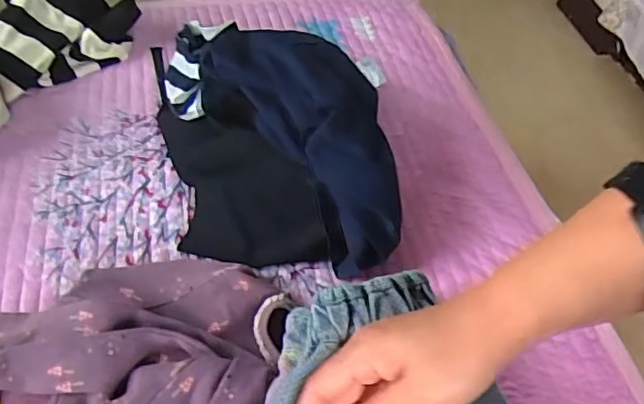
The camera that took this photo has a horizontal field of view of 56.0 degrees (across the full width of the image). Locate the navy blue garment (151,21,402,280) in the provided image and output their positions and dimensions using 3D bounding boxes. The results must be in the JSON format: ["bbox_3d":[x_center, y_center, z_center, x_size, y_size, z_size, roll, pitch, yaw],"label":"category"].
[{"bbox_3d":[-0.048,-0.069,0.551,0.185,0.120,0.292,-10,50,-12],"label":"navy blue garment"}]

